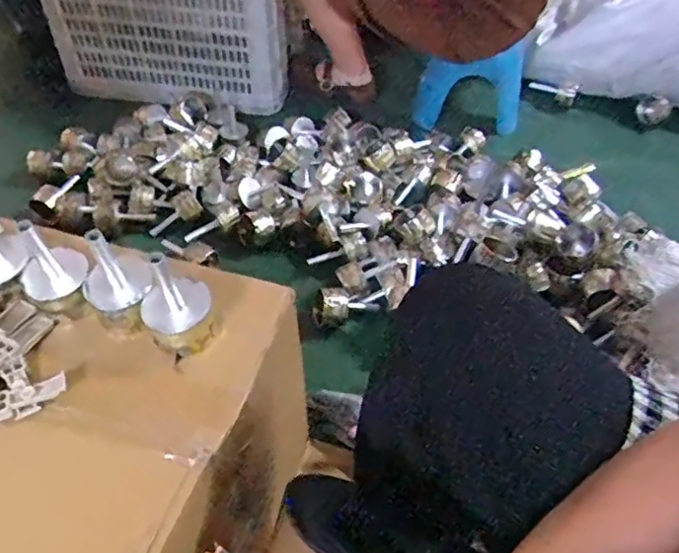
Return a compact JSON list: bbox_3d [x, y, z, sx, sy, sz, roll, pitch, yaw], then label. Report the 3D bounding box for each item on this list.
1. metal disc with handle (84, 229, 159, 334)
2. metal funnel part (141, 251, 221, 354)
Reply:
[{"bbox_3d":[-0.199,0.003,0.529,0.061,0.098,0.058,0,49,0],"label":"metal disc with handle"},{"bbox_3d":[-0.142,0.018,0.510,0.060,0.097,0.050,-19,52,-16],"label":"metal funnel part"}]

